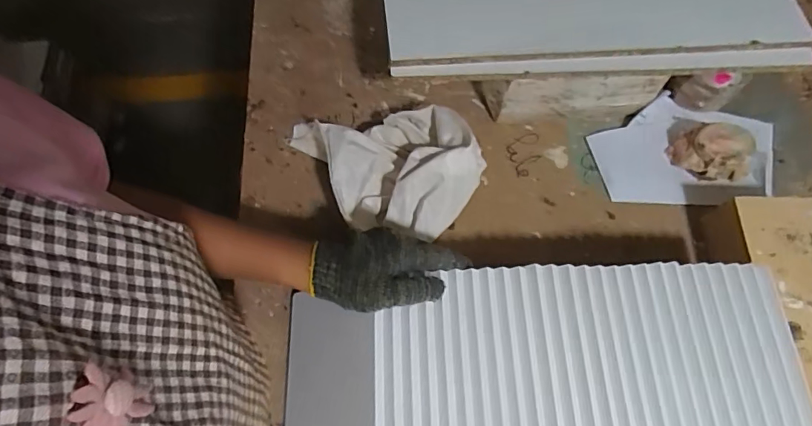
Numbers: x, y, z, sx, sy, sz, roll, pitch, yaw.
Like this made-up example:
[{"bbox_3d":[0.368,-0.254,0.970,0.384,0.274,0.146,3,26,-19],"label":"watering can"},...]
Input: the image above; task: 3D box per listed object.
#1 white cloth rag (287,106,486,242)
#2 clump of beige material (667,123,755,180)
[{"bbox_3d":[-0.025,-0.059,0.620,0.246,0.070,0.174,-2,67,0],"label":"white cloth rag"},{"bbox_3d":[0.416,-0.082,0.657,0.077,0.059,0.094,-36,71,-13],"label":"clump of beige material"}]

